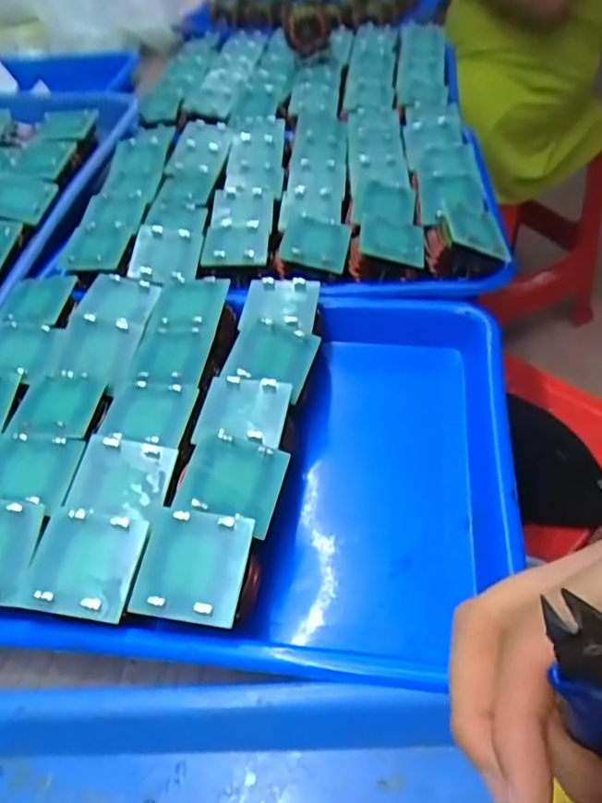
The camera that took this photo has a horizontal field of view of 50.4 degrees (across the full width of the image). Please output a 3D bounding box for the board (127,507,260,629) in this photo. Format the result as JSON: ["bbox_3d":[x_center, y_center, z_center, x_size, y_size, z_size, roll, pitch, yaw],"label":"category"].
[{"bbox_3d":[-0.043,0.068,0.271,0.051,0.015,0.046,4,47,11],"label":"board"}]

